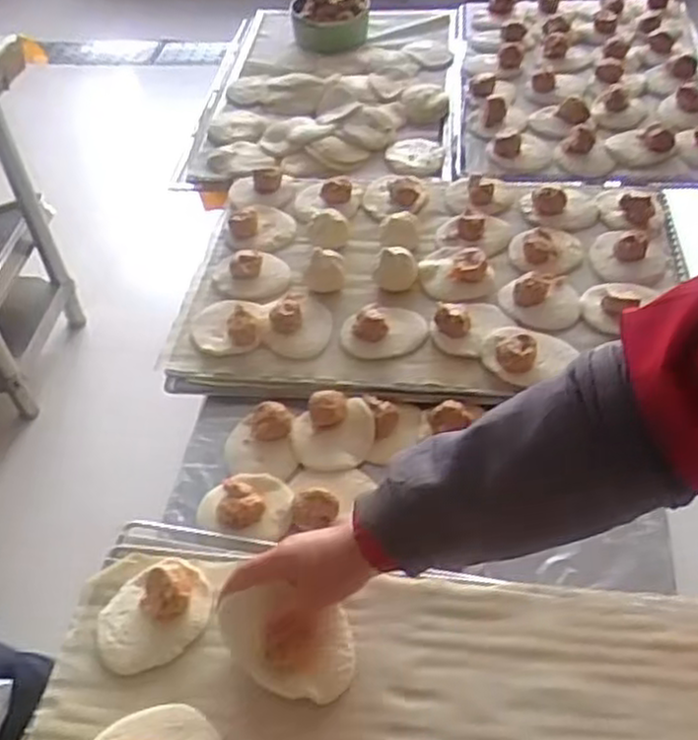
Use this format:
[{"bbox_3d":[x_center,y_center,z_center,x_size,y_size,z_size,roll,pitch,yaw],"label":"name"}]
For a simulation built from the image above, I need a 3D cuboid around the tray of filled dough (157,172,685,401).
[{"bbox_3d":[0.100,-0.131,0.963,0.588,0.049,0.407,1,47,5],"label":"tray of filled dough"}]

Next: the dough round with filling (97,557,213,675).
[{"bbox_3d":[-0.167,0.202,0.659,0.104,0.036,0.085,-30,52,-22],"label":"dough round with filling"}]

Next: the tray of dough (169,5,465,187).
[{"bbox_3d":[-0.029,-0.475,1.312,0.425,0.050,0.557,3,47,6],"label":"tray of dough"}]

